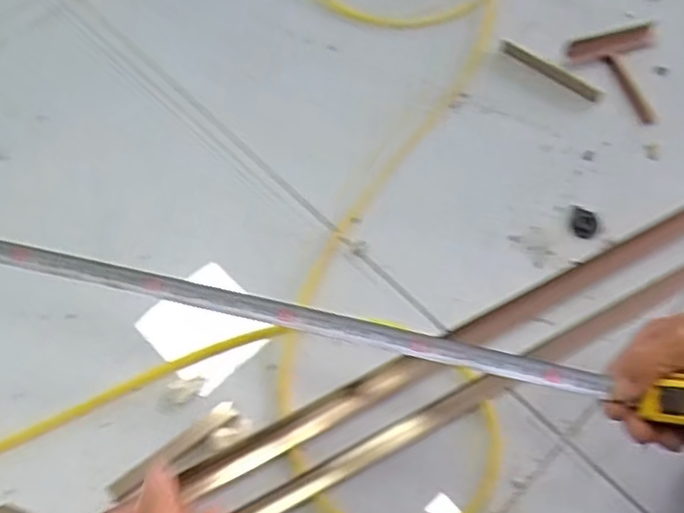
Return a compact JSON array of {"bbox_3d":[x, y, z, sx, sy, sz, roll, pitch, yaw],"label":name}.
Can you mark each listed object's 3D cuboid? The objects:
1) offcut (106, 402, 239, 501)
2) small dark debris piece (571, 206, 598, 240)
[{"bbox_3d":[-0.157,0.179,0.610,0.131,0.018,0.023,-35,71,-16],"label":"offcut"},{"bbox_3d":[0.261,-0.036,0.708,0.029,0.008,0.031,19,66,7],"label":"small dark debris piece"}]

